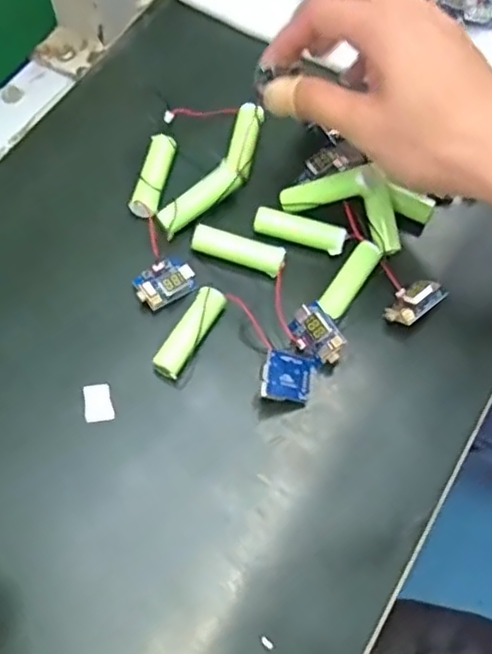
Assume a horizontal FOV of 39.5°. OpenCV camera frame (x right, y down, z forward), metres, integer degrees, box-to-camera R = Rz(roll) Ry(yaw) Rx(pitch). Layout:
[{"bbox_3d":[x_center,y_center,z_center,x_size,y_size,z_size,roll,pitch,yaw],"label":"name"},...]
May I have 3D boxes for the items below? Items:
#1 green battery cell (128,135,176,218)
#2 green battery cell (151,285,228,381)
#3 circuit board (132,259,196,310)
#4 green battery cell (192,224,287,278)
[{"bbox_3d":[-0.052,-0.084,0.386,0.015,0.013,0.054,12,66,5],"label":"green battery cell"},{"bbox_3d":[-0.028,0.004,0.347,0.015,0.015,0.051,28,68,11],"label":"green battery cell"},{"bbox_3d":[-0.042,-0.023,0.361,0.031,0.011,0.022,-26,68,-12],"label":"circuit board"},{"bbox_3d":[-0.004,-0.042,0.370,0.050,0.015,0.015,16,66,7],"label":"green battery cell"}]

